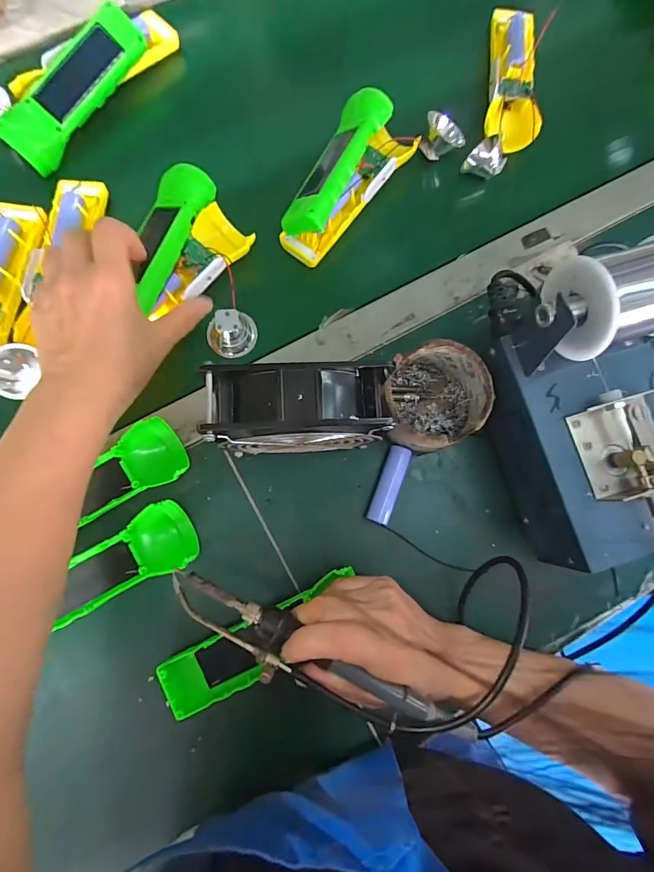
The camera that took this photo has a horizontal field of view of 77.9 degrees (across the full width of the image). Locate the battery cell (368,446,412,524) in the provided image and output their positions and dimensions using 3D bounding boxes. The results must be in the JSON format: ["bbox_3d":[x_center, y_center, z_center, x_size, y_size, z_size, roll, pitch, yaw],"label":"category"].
[{"bbox_3d":[0.052,0.041,0.340,0.019,0.015,0.065,20,80,0],"label":"battery cell"}]

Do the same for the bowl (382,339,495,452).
[{"bbox_3d":[0.084,-0.028,0.332,0.077,0.056,0.083,0,80,-3],"label":"bowl"}]

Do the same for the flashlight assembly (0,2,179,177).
[{"bbox_3d":[-0.233,-0.344,0.377,0.080,0.037,0.203,40,80,5],"label":"flashlight assembly"}]

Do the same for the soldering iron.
[{"bbox_3d":[-0.010,0.139,0.252,0.202,0.020,0.032,24,80,6],"label":"soldering iron"}]

